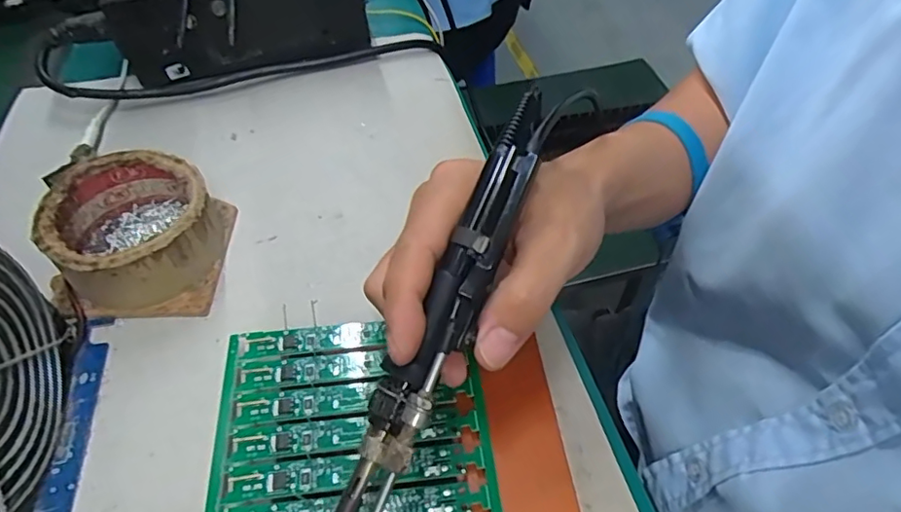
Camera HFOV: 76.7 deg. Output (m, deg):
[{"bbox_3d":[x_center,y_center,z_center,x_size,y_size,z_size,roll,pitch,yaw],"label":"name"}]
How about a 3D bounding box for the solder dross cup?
[{"bbox_3d":[-0.175,-0.014,0.317,0.083,0.046,0.084,-3,53,-2],"label":"solder dross cup"}]

